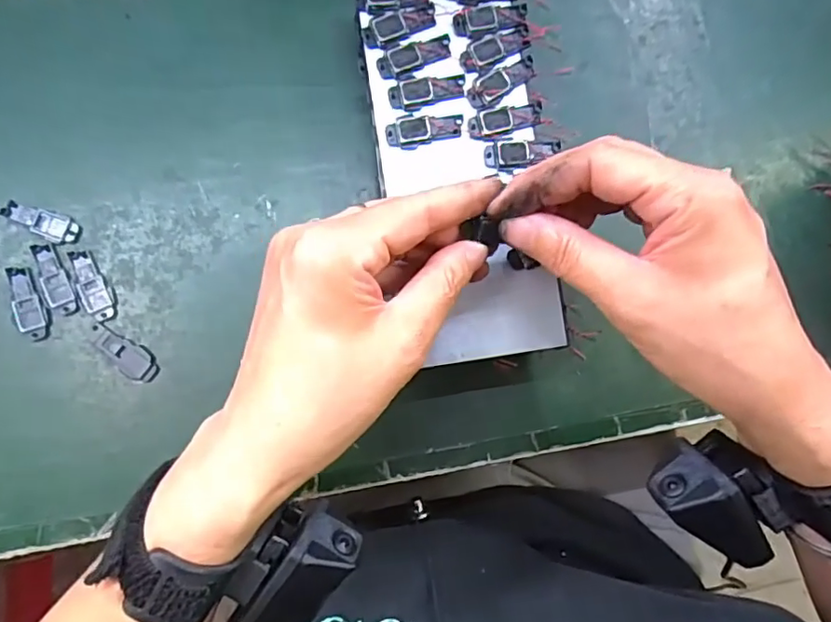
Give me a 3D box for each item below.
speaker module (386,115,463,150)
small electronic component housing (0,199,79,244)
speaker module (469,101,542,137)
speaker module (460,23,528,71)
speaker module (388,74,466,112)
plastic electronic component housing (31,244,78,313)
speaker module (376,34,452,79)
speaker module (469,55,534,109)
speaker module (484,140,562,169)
[{"bbox_3d":[0.005,-0.092,0.290,0.038,0.006,0.015,-7,87,-6],"label":"speaker module"},{"bbox_3d":[-0.200,-0.048,0.305,0.039,0.004,0.014,22,84,-4],"label":"small electronic component housing"},{"bbox_3d":[0.047,-0.099,0.295,0.040,0.004,0.014,-15,88,-7],"label":"speaker module"},{"bbox_3d":[0.042,-0.137,0.297,0.040,0.004,0.015,-30,90,-7],"label":"speaker module"},{"bbox_3d":[0.006,-0.113,0.291,0.040,0.004,0.016,-17,88,-7],"label":"speaker module"},{"bbox_3d":[-0.192,-0.017,0.303,0.013,0.004,0.041,-25,89,-7],"label":"plastic electronic component housing"},{"bbox_3d":[0.000,-0.131,0.292,0.040,0.004,0.014,-26,89,-7],"label":"speaker module"},{"bbox_3d":[0.045,-0.119,0.295,0.041,0.004,0.015,-36,91,-7],"label":"speaker module"},{"bbox_3d":[0.055,-0.080,0.293,0.038,0.004,0.014,-4,87,-6],"label":"speaker module"}]

